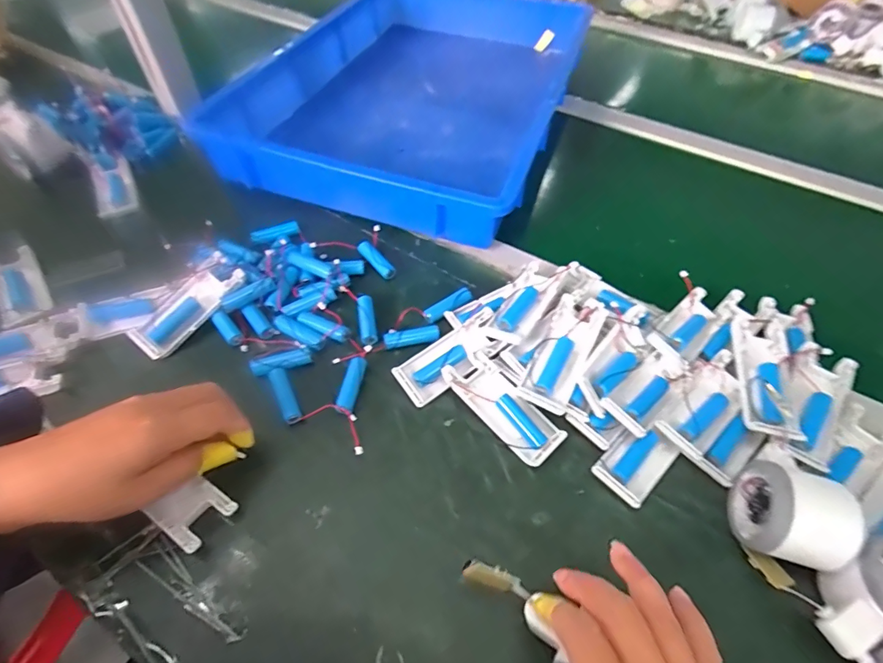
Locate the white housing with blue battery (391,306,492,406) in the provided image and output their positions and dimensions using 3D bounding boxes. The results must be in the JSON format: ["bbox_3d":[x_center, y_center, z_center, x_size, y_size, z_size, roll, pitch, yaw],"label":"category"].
[{"bbox_3d":[0.009,0.022,0.391,0.099,0.014,0.040,-28,59,-20],"label":"white housing with blue battery"}]

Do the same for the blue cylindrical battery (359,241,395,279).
[{"bbox_3d":[-0.068,-0.074,0.472,0.014,0.014,0.049,-36,67,-21],"label":"blue cylindrical battery"}]

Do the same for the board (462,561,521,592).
[{"bbox_3d":[0.029,0.141,0.263,0.034,0.012,0.004,26,12,-11],"label":"board"}]

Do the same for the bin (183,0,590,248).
[{"bbox_3d":[-0.038,-0.360,0.633,0.325,0.091,0.562,17,55,11],"label":"bin"}]

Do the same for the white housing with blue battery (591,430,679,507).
[{"bbox_3d":[0.150,0.099,0.348,0.063,0.011,0.040,-38,63,-25],"label":"white housing with blue battery"}]

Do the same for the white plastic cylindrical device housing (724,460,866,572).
[{"bbox_3d":[0.234,0.120,0.304,0.053,0.059,0.057,14,55,8],"label":"white plastic cylindrical device housing"}]

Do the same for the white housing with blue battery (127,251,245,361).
[{"bbox_3d":[-0.231,-0.023,0.414,0.040,0.020,0.105,35,76,22],"label":"white housing with blue battery"}]

